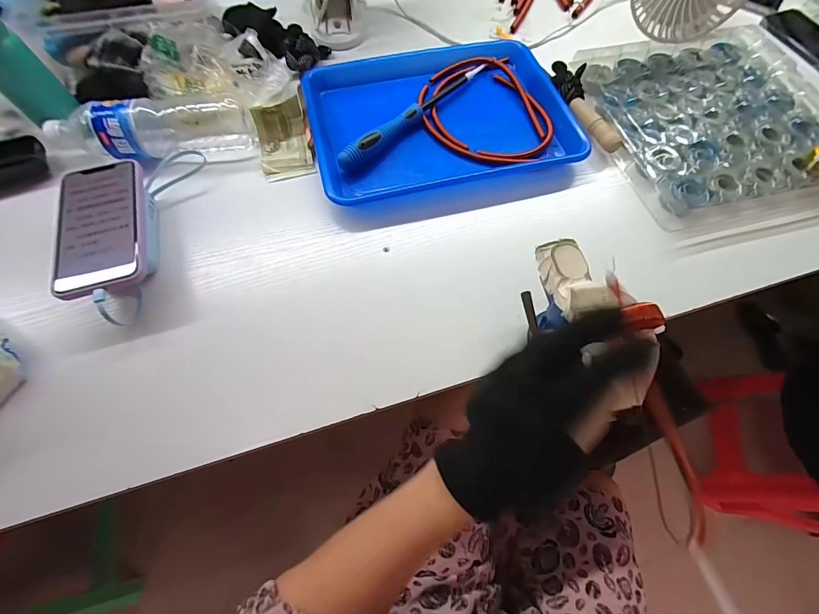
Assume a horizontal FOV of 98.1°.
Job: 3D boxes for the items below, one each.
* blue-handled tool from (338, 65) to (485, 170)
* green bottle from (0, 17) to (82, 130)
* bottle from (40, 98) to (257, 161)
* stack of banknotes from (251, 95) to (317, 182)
[{"bbox_3d":[0.010,-0.264,0.474,0.023,0.030,0.272,38,70,14],"label":"blue-handled tool"},{"bbox_3d":[-0.466,-0.280,0.420,0.052,0.113,0.058,40,71,15],"label":"green bottle"},{"bbox_3d":[-0.323,-0.229,0.444,0.234,0.054,0.070,-6,66,-5],"label":"bottle"},{"bbox_3d":[-0.166,-0.218,0.464,0.065,0.034,0.102,-12,67,-7],"label":"stack of banknotes"}]

